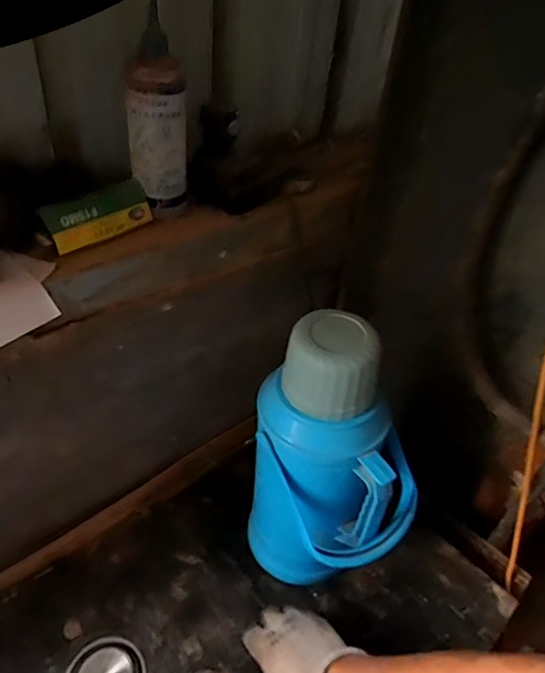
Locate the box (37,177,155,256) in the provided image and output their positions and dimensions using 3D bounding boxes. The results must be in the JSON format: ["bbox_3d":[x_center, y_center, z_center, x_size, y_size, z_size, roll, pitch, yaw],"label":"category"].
[{"bbox_3d":[-0.187,-0.131,0.550,0.115,0.050,0.017,-30,23,-35],"label":"box"}]

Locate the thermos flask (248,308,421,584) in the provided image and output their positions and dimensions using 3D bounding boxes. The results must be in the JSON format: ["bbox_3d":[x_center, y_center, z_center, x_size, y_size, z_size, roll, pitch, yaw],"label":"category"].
[{"bbox_3d":[0.073,0.155,0.599,0.151,0.370,0.163,-21,47,-28],"label":"thermos flask"}]

